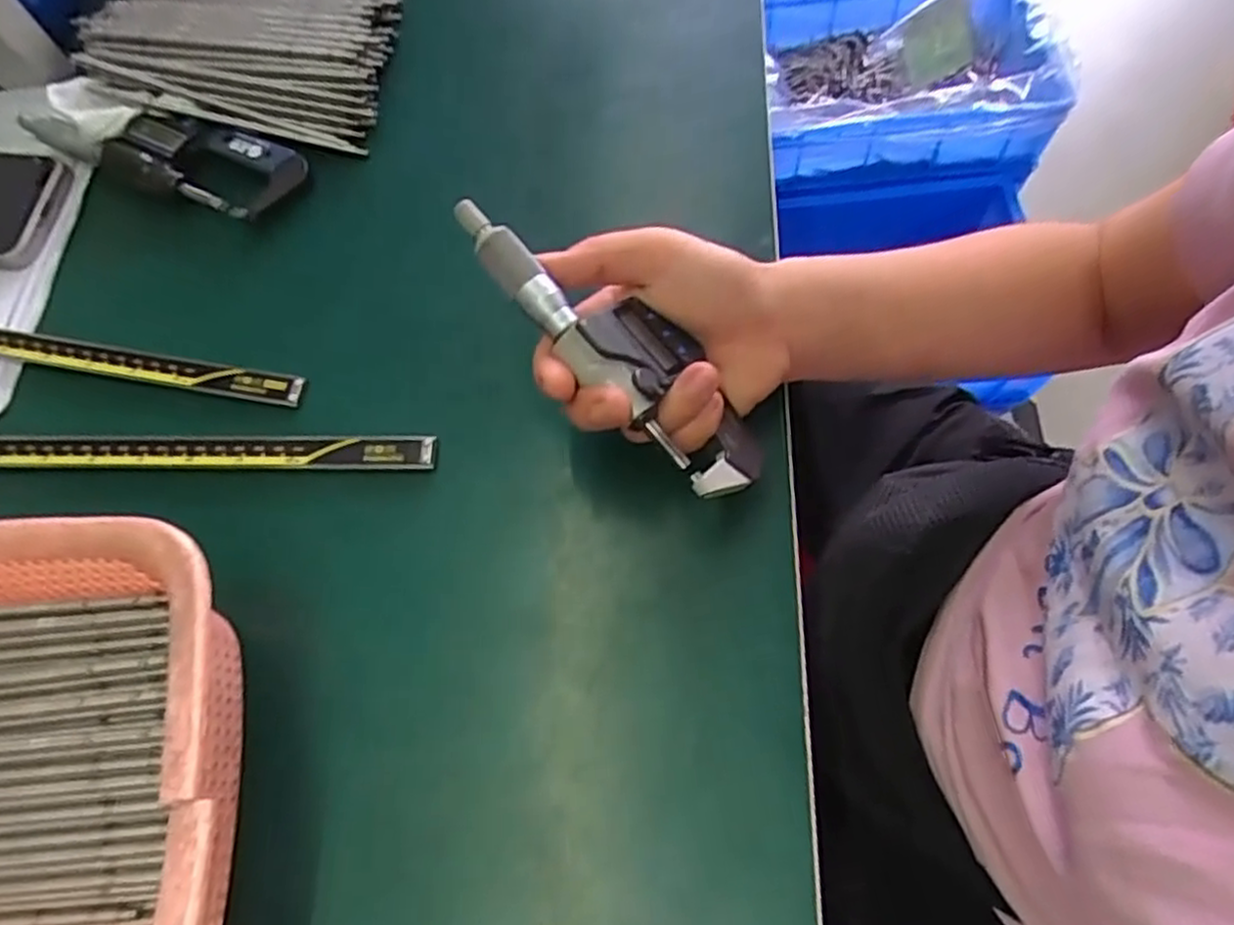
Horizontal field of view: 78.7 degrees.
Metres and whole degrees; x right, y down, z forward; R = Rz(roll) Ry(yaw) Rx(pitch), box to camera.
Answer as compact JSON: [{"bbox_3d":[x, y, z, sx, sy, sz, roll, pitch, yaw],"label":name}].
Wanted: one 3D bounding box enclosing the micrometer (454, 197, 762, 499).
[{"bbox_3d":[-0.001,-0.049,0.299,0.156,0.024,0.048,41,72,-5],"label":"micrometer"}]

